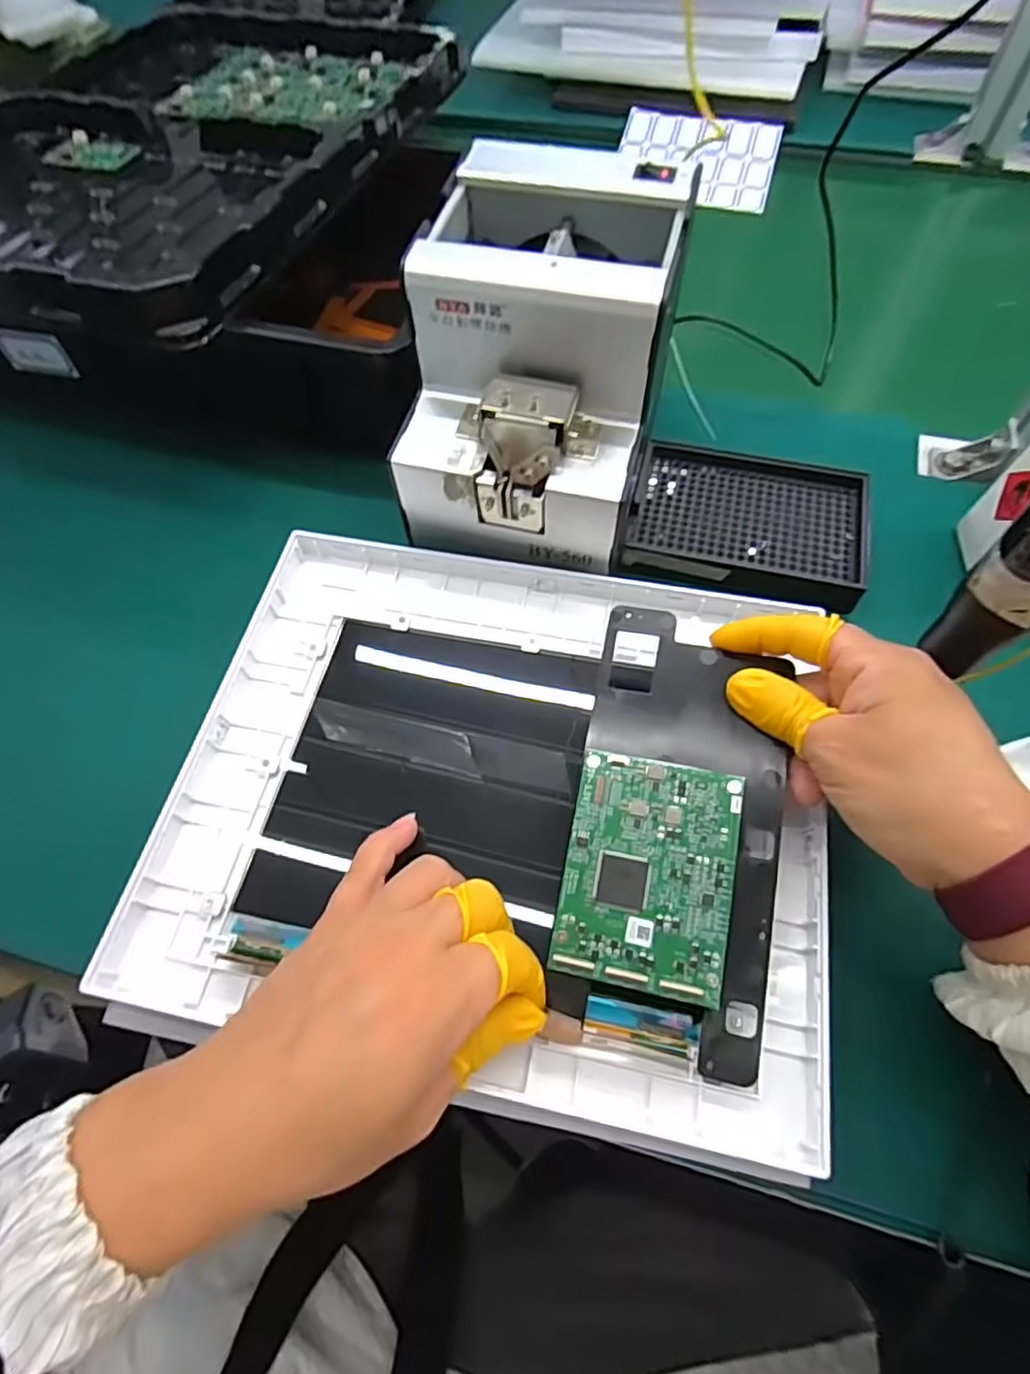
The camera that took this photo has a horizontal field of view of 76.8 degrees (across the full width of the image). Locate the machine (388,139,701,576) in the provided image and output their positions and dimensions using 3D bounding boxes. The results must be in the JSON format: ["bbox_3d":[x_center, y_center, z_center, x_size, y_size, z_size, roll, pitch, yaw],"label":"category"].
[{"bbox_3d":[0.017,-0.176,0.365,0.127,0.139,0.172,13,63,8],"label":"machine"}]

